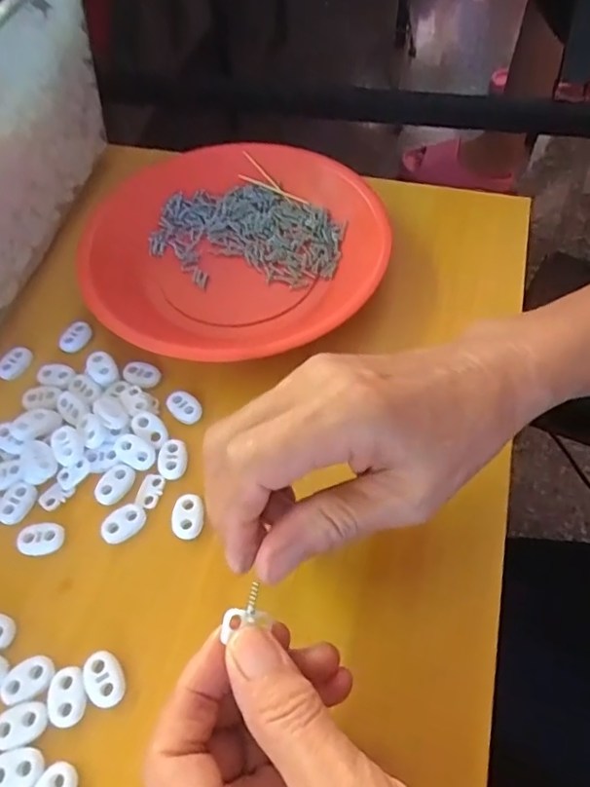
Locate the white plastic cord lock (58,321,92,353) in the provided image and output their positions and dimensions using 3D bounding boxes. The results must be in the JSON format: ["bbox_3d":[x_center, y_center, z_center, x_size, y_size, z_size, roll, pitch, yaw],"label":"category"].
[{"bbox_3d":[-0.136,-0.035,0.347,0.016,0.004,0.022,20,60,15],"label":"white plastic cord lock"}]

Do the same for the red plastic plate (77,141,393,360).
[{"bbox_3d":[-0.044,-0.099,0.370,0.192,0.024,0.185,-1,56,2],"label":"red plastic plate"}]

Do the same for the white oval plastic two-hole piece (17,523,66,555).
[{"bbox_3d":[-0.126,0.072,0.277,0.021,0.006,0.015,-6,56,-1],"label":"white oval plastic two-hole piece"}]

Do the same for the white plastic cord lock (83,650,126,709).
[{"bbox_3d":[-0.082,0.123,0.242,0.015,0.006,0.023,-31,60,-17],"label":"white plastic cord lock"}]

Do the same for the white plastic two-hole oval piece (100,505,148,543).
[{"bbox_3d":[-0.085,0.065,0.280,0.023,0.005,0.014,-32,61,-17],"label":"white plastic two-hole oval piece"}]

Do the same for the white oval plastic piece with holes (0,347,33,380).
[{"bbox_3d":[-0.169,-0.018,0.337,0.016,0.004,0.022,24,61,17],"label":"white oval plastic piece with holes"}]

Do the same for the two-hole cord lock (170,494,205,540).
[{"bbox_3d":[-0.054,0.061,0.280,0.017,0.005,0.022,-1,56,2],"label":"two-hole cord lock"}]

